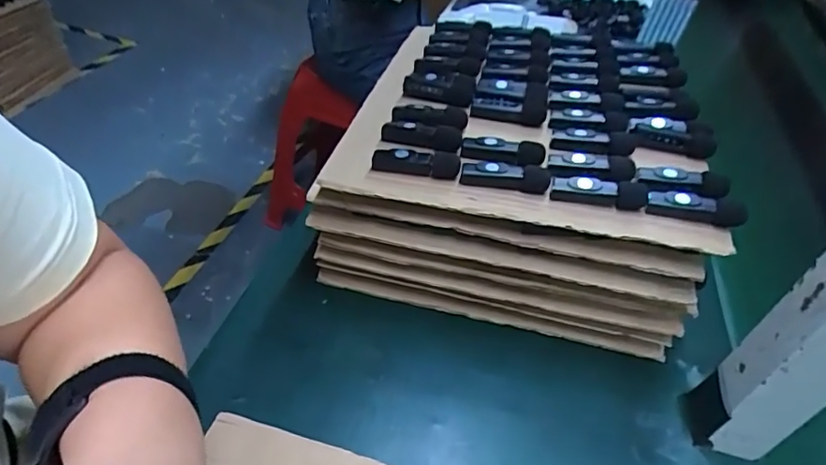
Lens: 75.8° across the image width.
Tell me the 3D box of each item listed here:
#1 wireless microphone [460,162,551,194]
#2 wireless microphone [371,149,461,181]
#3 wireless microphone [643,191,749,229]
[{"bbox_3d":[0.068,-0.042,0.391,0.064,0.017,0.014,12,42,0],"label":"wireless microphone"},{"bbox_3d":[0.002,-0.054,0.406,0.066,0.018,0.015,14,42,2],"label":"wireless microphone"},{"bbox_3d":[0.197,-0.017,0.369,0.063,0.019,0.012,17,42,6],"label":"wireless microphone"}]

